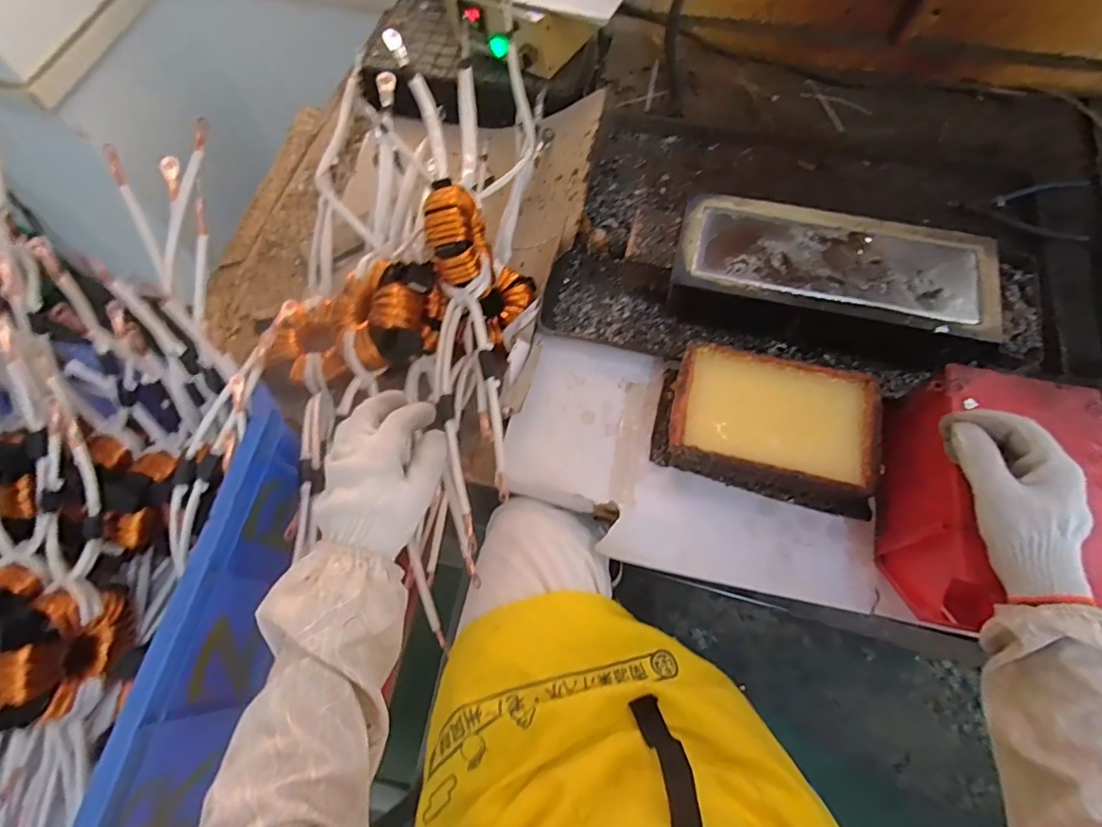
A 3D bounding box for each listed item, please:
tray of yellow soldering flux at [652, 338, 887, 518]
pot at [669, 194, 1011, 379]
[{"bbox_3d":[0.231,0.014,0.574,0.223,0.070,0.135,13,67,8],"label":"tray of yellow soldering flux"},{"bbox_3d":[0.320,-0.150,0.639,0.344,0.102,0.154,16,68,10],"label":"pot"}]

